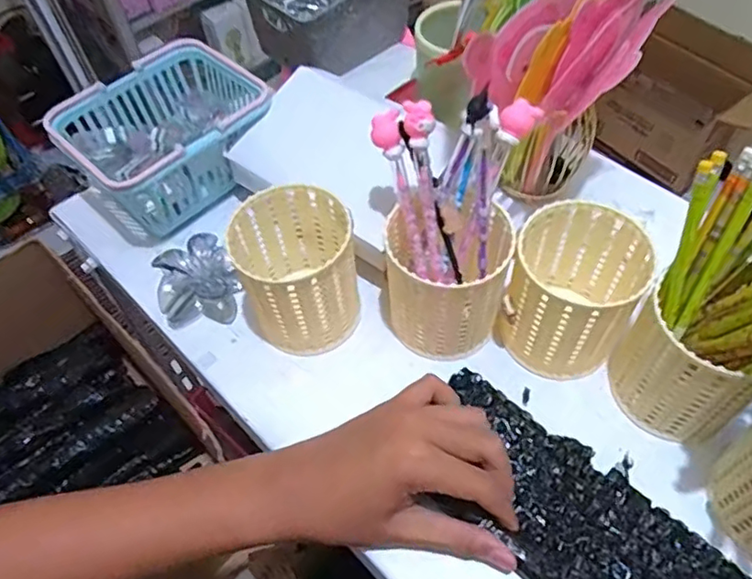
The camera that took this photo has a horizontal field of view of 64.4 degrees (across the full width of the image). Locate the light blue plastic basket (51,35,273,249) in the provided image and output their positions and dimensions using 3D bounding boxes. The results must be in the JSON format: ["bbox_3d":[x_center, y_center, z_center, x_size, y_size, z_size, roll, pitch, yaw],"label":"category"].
[{"bbox_3d":[-0.178,-0.132,0.530,0.162,0.093,0.119,-37,61,-20],"label":"light blue plastic basket"}]

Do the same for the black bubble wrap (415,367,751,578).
[{"bbox_3d":[0.120,0.144,0.365,0.220,0.019,0.090,35,64,24],"label":"black bubble wrap"}]

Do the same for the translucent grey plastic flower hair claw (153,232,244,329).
[{"bbox_3d":[-0.140,-0.007,0.475,0.058,0.038,0.060,-14,56,-6],"label":"translucent grey plastic flower hair claw"}]

